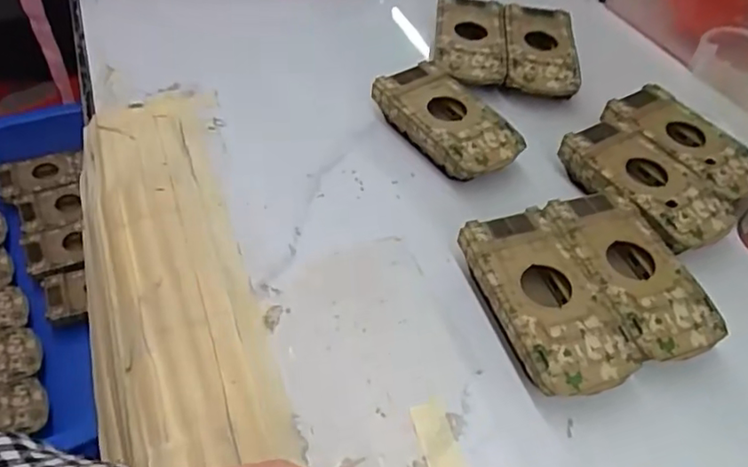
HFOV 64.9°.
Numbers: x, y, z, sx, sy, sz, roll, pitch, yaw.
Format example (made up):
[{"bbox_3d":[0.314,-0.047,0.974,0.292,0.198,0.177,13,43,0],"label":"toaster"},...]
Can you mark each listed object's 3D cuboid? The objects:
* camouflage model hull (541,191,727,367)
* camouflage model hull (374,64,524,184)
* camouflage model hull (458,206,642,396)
[{"bbox_3d":[0.128,0.023,0.299,0.051,0.026,0.094,-13,51,-16],"label":"camouflage model hull"},{"bbox_3d":[0.046,-0.067,0.369,0.051,0.028,0.094,-26,56,-26],"label":"camouflage model hull"},{"bbox_3d":[0.080,0.035,0.285,0.050,0.026,0.095,-15,52,-18],"label":"camouflage model hull"}]

